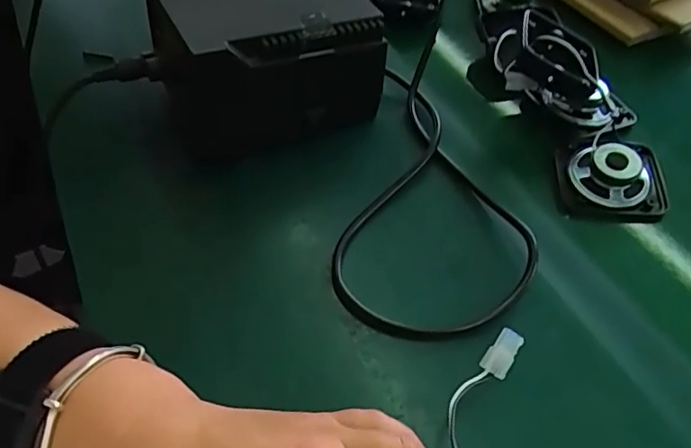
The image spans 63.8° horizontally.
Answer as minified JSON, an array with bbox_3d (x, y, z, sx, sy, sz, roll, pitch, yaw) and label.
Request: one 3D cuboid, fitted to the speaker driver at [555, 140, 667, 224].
[{"bbox_3d":[0.188,-0.036,0.385,0.068,0.024,0.068,6,51,4],"label":"speaker driver"}]

